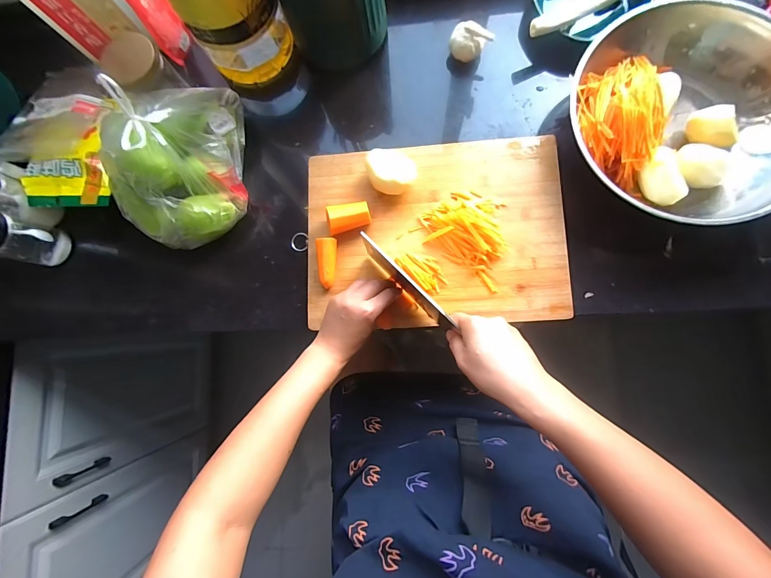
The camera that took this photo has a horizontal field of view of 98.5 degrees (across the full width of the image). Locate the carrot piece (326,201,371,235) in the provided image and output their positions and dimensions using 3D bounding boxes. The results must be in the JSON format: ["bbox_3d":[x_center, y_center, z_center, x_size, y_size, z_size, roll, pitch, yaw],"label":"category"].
[{"bbox_3d":[-0.051,-0.101,0.481,0.059,0.035,0.037,-8,83,4],"label":"carrot piece"}]

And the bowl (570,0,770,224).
[{"bbox_3d":[0.413,-0.237,0.467,0.304,0.080,0.283,-1,83,5],"label":"bowl"}]

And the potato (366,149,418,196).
[{"bbox_3d":[0.008,-0.171,0.482,0.063,0.042,0.068,-1,83,5],"label":"potato"}]

